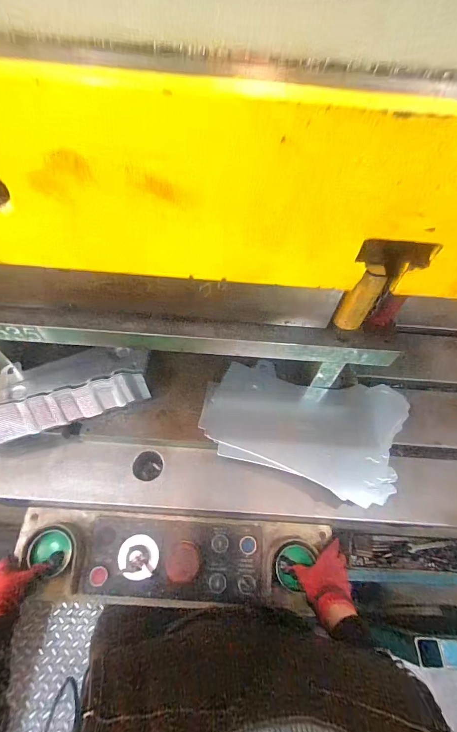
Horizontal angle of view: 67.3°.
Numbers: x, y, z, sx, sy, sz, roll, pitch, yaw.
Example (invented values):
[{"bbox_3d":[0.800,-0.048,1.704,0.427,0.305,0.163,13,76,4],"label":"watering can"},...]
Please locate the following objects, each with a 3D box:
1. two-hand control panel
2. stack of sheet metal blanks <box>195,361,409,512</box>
[{"bbox_3d":[-0.094,0.335,0.597,0.522,0.067,0.132,3,59,-1],"label":"two-hand control panel"},{"bbox_3d":[0.127,0.098,0.595,0.345,0.042,0.203,15,60,7],"label":"stack of sheet metal blanks"}]

